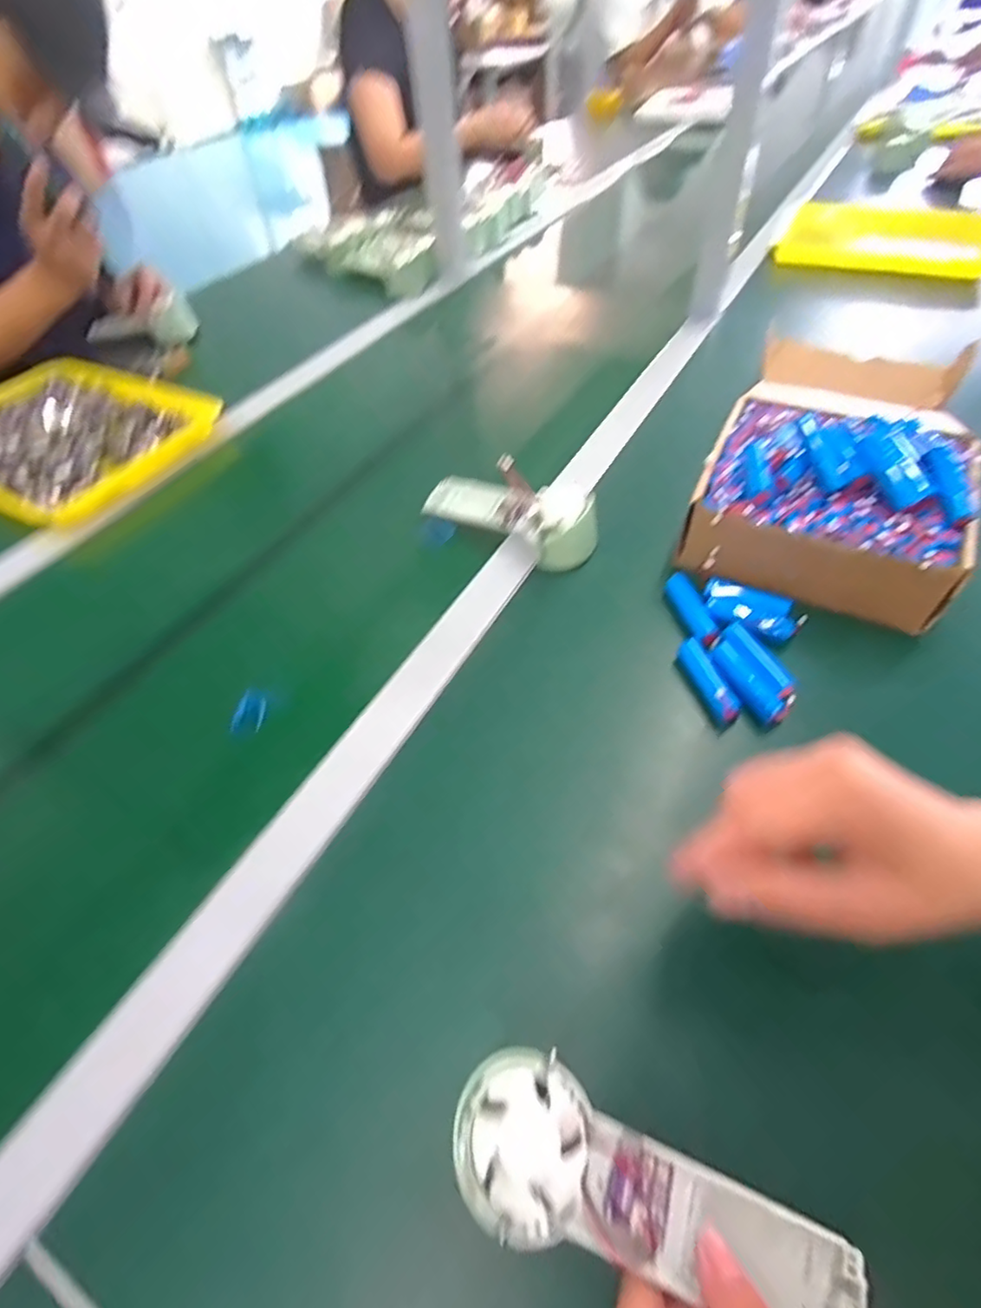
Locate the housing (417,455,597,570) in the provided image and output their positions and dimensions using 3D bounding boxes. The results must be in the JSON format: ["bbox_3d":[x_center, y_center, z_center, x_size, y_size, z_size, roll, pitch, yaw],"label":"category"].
[{"bbox_3d":[0.017,-0.134,0.545,0.174,0.052,0.057,29,59,25],"label":"housing"}]

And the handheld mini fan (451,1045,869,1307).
[{"bbox_3d":[0.068,0.233,0.253,0.171,0.025,0.060,22,55,5],"label":"handheld mini fan"}]

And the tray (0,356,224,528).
[{"bbox_3d":[-0.518,-0.262,0.706,0.317,0.033,0.252,20,55,19],"label":"tray"}]

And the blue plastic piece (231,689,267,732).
[{"bbox_3d":[-0.182,0.044,0.450,0.020,0.013,0.036,-4,51,2],"label":"blue plastic piece"}]

